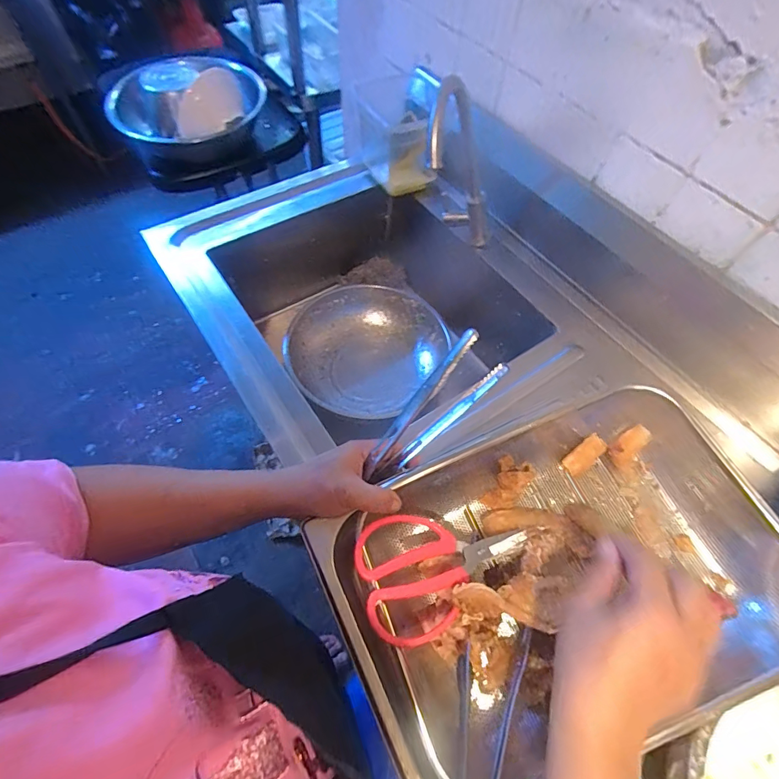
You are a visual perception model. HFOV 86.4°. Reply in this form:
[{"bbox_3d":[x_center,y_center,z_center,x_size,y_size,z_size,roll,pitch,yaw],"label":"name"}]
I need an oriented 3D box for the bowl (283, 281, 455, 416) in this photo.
[{"bbox_3d":[-0.046,-0.082,0.832,0.262,0.093,0.278,2,60,-3],"label":"bowl"}]

